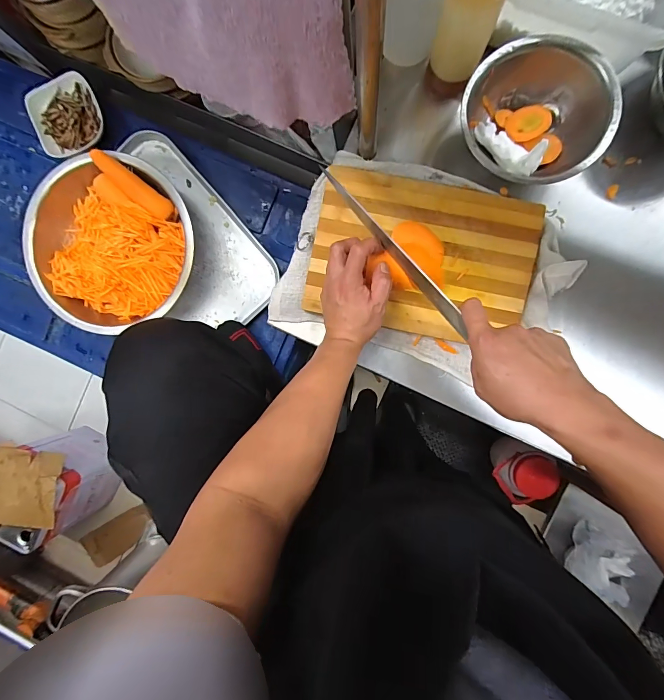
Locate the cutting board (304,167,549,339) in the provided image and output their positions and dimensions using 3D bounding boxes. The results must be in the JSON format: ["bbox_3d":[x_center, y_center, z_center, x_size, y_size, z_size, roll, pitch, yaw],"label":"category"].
[{"bbox_3d":[0.122,-0.126,0.505,0.296,0.016,0.200,11,92,4],"label":"cutting board"}]

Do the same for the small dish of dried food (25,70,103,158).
[{"bbox_3d":[-0.565,-0.494,0.796,0.144,0.050,0.152,0,91,5],"label":"small dish of dried food"}]

